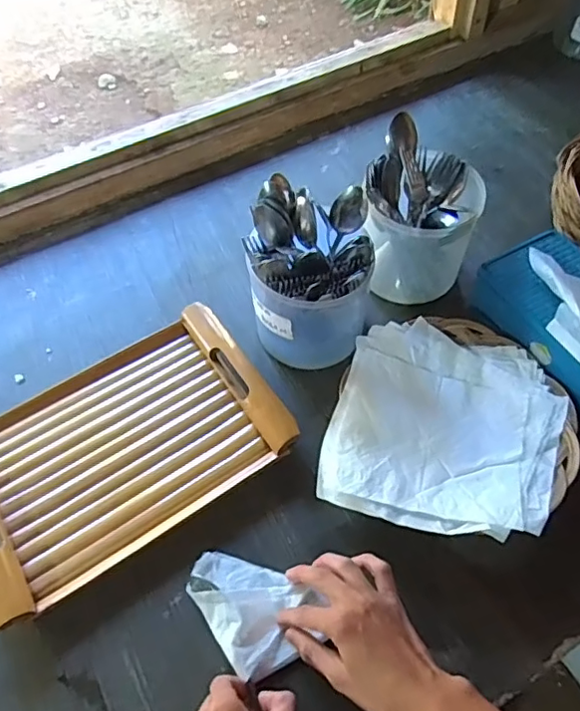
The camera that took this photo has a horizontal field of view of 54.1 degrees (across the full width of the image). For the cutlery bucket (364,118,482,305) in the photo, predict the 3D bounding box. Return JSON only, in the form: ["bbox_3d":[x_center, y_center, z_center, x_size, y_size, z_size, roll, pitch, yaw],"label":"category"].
[{"bbox_3d":[0.162,-0.171,0.719,0.131,0.163,0.146,10,56,10],"label":"cutlery bucket"}]

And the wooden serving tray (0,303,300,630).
[{"bbox_3d":[-0.187,0.098,0.624,0.337,0.040,0.220,-30,59,-17],"label":"wooden serving tray"}]

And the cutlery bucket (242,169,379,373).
[{"bbox_3d":[0.024,-0.083,0.655,0.128,0.173,0.134,4,55,6],"label":"cutlery bucket"}]

